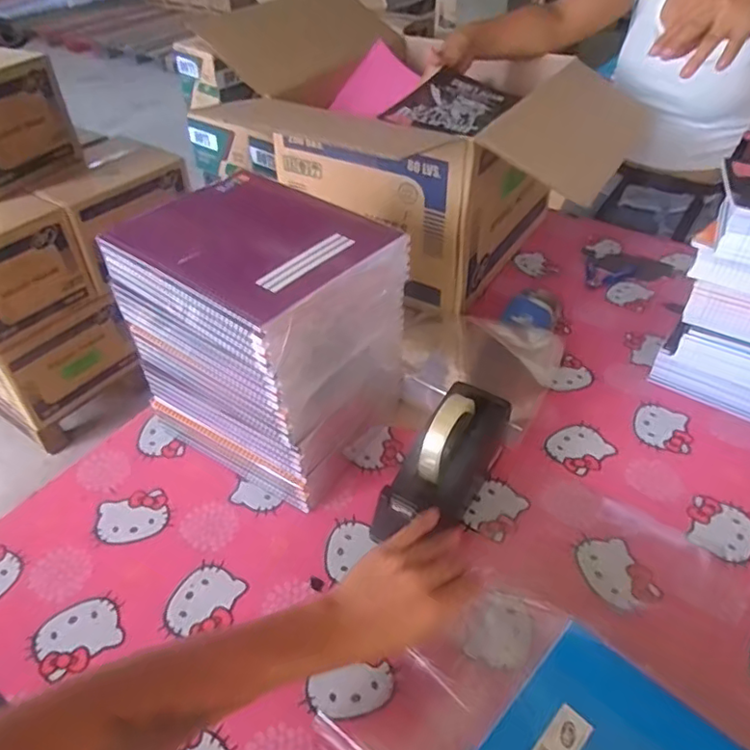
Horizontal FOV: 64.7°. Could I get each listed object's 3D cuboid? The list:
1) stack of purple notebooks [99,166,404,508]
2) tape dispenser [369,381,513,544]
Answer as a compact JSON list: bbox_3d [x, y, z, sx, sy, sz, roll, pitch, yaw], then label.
[{"bbox_3d":[-0.120,-0.049,0.712,0.255,0.301,0.230,29,50,28],"label":"stack of purple notebooks"},{"bbox_3d":[0.078,0.096,0.672,0.080,0.120,0.208,29,53,28],"label":"tape dispenser"}]

